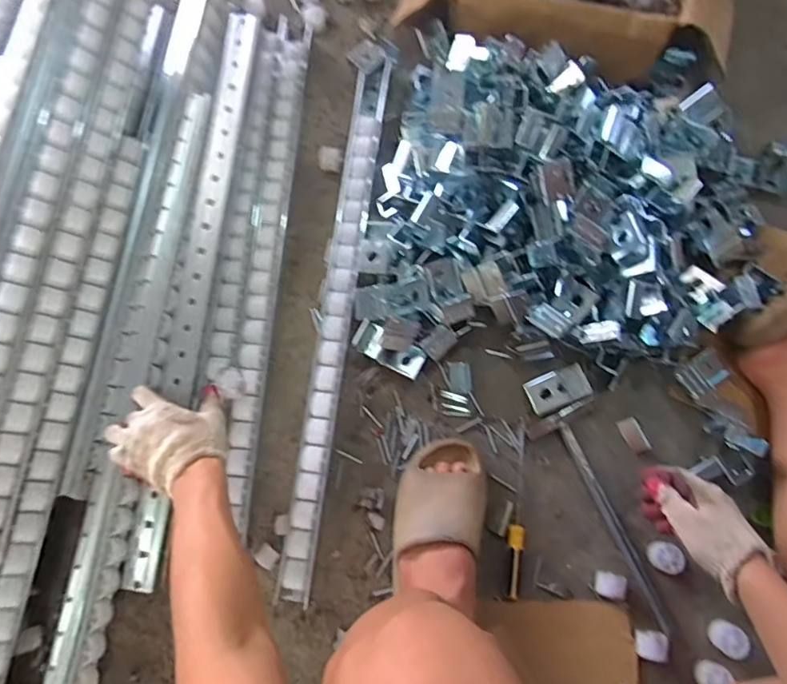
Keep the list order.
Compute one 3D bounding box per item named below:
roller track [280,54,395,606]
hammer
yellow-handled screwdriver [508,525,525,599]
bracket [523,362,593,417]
[{"bbox_3d":[-0.073,-0.080,0.761,0.053,0.046,0.796,7,76,3],"label":"roller track"},{"bbox_3d":[0.294,0.222,0.690,0.094,0.022,0.291,-28,77,-6],"label":"hammer"},{"bbox_3d":[0.158,0.283,0.675,0.021,0.012,0.090,5,76,2],"label":"yellow-handled screwdriver"},{"bbox_3d":[0.227,0.065,0.722,0.082,0.031,0.050,-23,77,-5],"label":"bracket"}]

